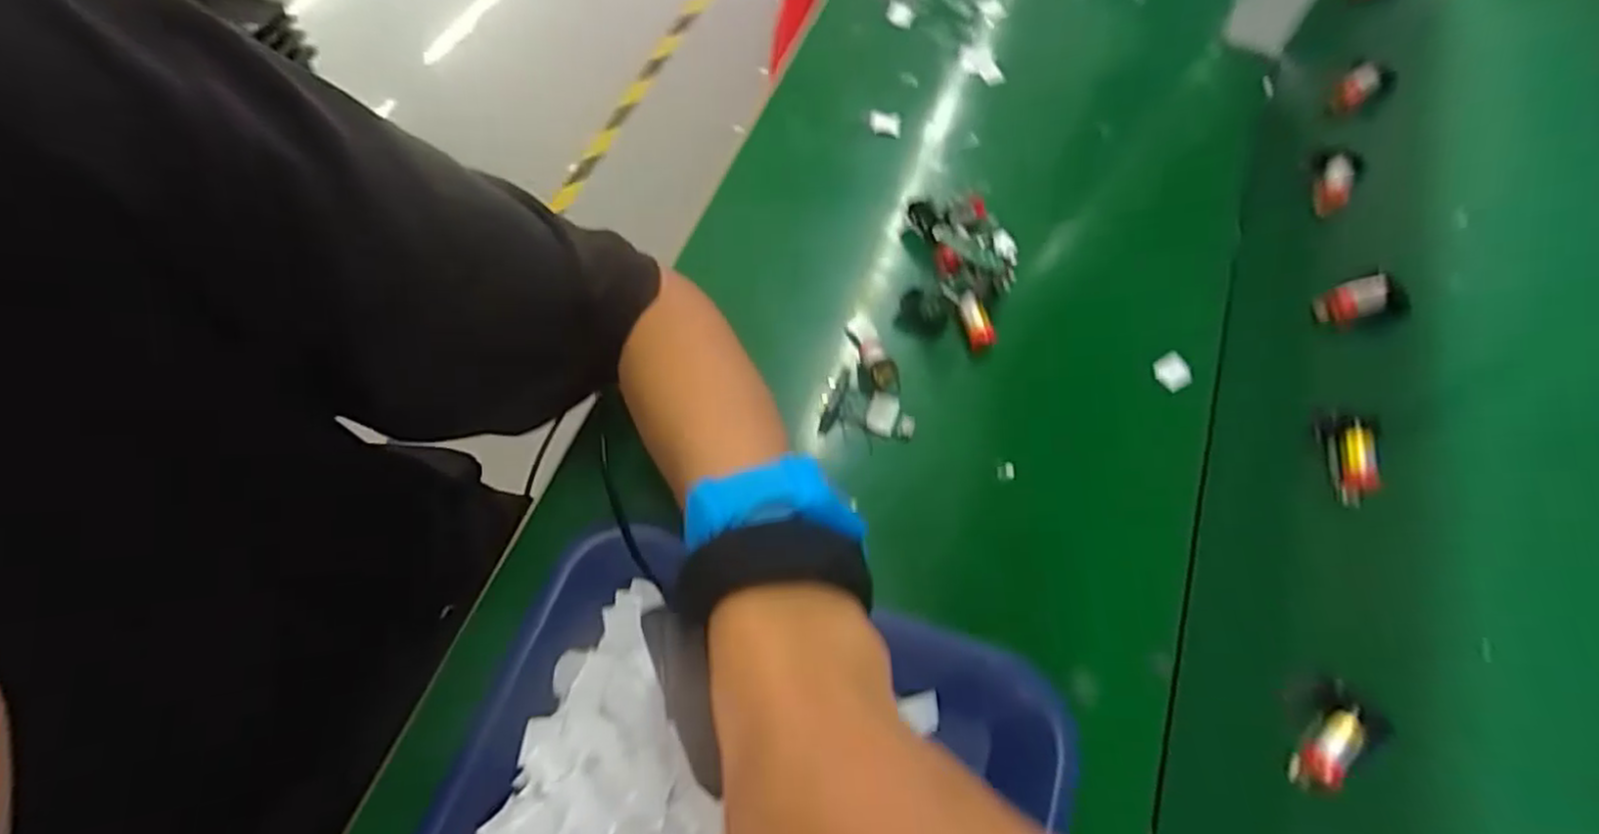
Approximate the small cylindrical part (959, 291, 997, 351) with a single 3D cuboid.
[{"bbox_3d":[0.106,-0.057,0.428,0.014,0.009,0.036,-31,110,-16],"label":"small cylindrical part"}]

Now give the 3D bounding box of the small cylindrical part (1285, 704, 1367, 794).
[{"bbox_3d":[0.254,0.158,0.344,0.016,0.020,0.043,37,69,13],"label":"small cylindrical part"}]

